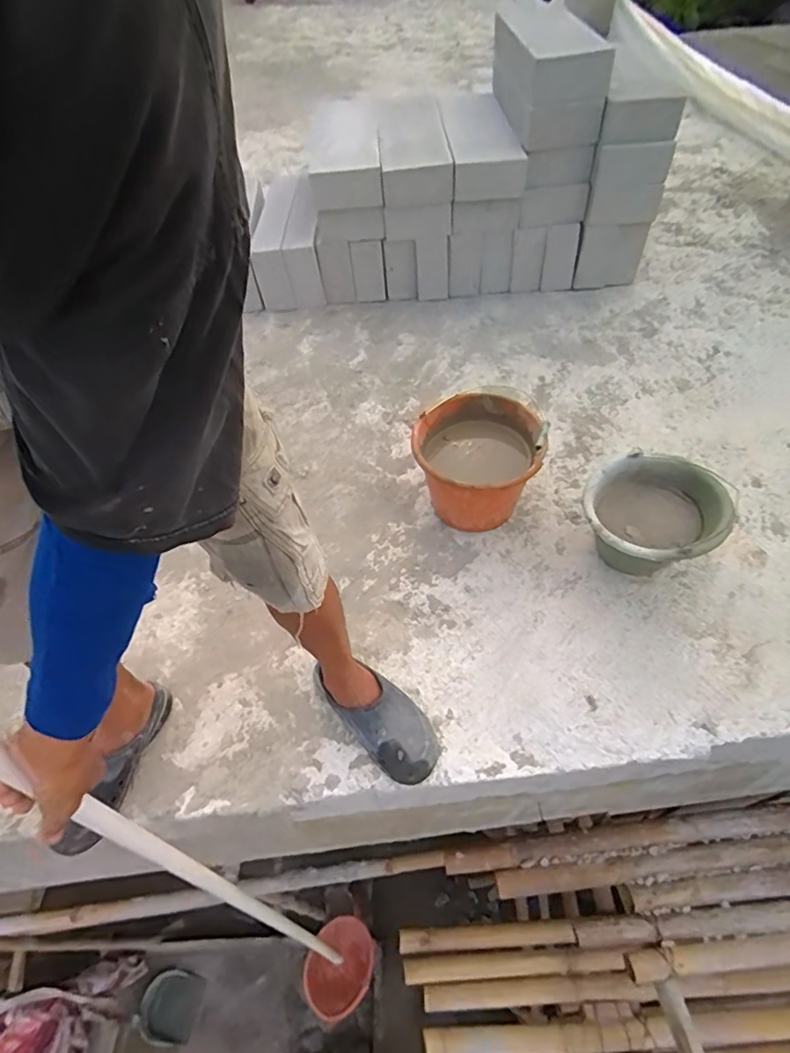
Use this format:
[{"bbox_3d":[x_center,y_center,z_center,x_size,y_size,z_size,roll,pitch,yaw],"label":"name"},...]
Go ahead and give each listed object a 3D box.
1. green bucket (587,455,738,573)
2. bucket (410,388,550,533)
[{"bbox_3d":[0.500,-0.003,1.089,0.241,0.188,0.224,-2,53,2],"label":"green bucket"},{"bbox_3d":[0.181,-0.139,1.195,0.258,0.190,0.270,-2,53,2],"label":"bucket"}]

